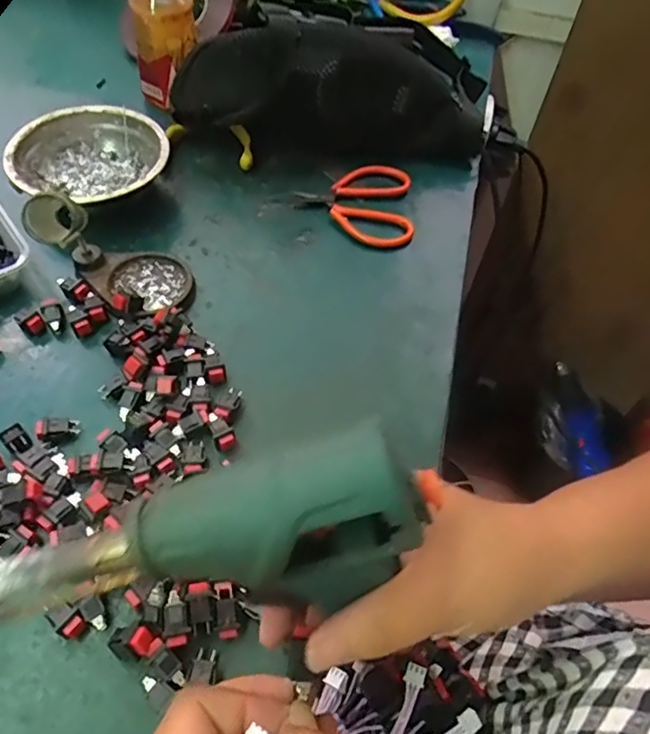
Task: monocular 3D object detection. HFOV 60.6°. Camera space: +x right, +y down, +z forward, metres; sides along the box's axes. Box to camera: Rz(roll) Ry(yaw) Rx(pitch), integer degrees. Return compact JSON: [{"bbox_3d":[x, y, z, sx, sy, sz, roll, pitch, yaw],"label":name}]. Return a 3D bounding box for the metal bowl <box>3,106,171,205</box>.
[{"bbox_3d":[-0.198,-0.174,0.487,0.123,0.047,0.123,1,56,-2],"label":"metal bowl"}]

